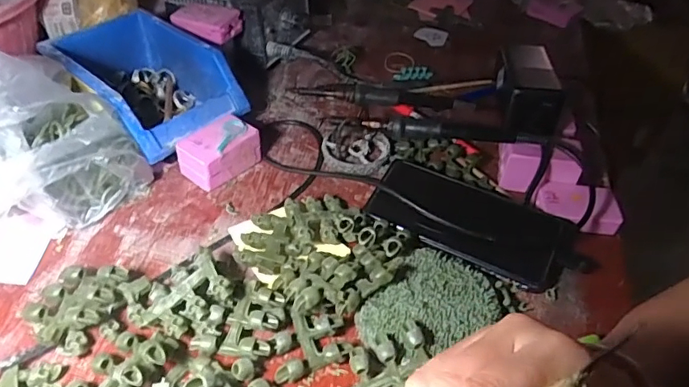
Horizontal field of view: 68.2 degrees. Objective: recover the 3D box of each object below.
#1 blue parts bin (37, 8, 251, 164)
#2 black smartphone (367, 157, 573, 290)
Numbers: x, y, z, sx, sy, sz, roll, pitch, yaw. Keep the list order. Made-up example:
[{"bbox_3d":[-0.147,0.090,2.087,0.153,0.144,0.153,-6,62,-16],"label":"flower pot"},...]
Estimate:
[{"bbox_3d":[-0.205,-0.112,0.533,0.187,0.079,0.131,31,50,27],"label":"blue parts bin"},{"bbox_3d":[0.109,0.016,0.446,0.168,0.011,0.086,23,48,22],"label":"black smartphone"}]

